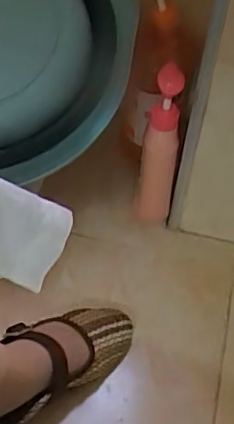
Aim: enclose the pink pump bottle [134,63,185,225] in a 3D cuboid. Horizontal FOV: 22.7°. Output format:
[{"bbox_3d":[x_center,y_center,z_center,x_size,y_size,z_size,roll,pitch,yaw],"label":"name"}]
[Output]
[{"bbox_3d":[0.056,-0.077,0.762,0.047,0.224,0.059,11,50,4],"label":"pink pump bottle"}]

